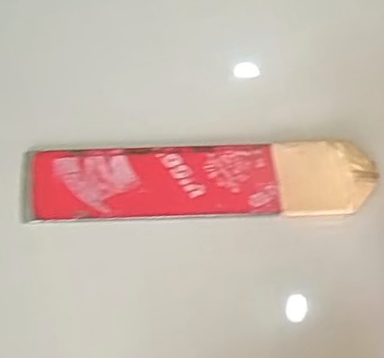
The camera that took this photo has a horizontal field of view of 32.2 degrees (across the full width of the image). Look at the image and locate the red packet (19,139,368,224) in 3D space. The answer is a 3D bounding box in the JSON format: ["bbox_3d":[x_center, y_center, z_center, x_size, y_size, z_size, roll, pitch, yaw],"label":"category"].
[{"bbox_3d":[0.003,0.000,0.307,0.159,0.006,0.038,-2,59,-6],"label":"red packet"}]

